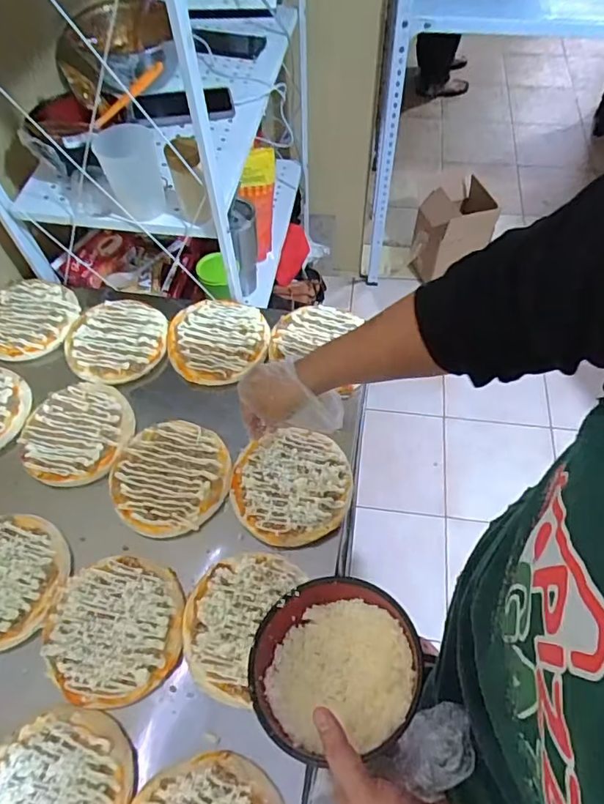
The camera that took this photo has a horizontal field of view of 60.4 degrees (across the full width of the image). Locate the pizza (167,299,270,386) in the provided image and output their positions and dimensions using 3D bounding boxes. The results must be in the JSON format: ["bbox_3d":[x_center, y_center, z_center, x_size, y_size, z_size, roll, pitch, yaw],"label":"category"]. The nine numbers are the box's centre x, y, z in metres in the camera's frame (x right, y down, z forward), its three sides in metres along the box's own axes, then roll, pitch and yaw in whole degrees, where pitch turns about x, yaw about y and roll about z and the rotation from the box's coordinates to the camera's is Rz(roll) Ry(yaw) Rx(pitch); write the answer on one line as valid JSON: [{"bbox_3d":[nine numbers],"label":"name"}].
[{"bbox_3d":[-0.123,-0.093,0.765,0.146,0.016,0.145,-6,58,0],"label":"pizza"}]

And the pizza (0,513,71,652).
[{"bbox_3d":[-0.344,0.202,0.592,0.140,0.019,0.147,-2,58,3],"label":"pizza"}]

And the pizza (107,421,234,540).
[{"bbox_3d":[-0.165,0.093,0.653,0.145,0.015,0.144,-2,58,3],"label":"pizza"}]

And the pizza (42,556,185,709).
[{"bbox_3d":[-0.202,0.243,0.562,0.145,0.020,0.144,-2,58,3],"label":"pizza"}]

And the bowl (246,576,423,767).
[{"bbox_3d":[0.028,0.229,0.456,0.141,0.054,0.131,-2,58,3],"label":"bowl"}]

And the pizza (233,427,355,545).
[{"bbox_3d":[-0.013,0.101,0.636,0.142,0.015,0.140,-4,58,1],"label":"pizza"}]

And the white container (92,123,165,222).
[{"bbox_3d":[-0.231,-0.316,0.711,0.074,0.107,0.064,-17,62,-8],"label":"white container"}]

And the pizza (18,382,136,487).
[{"bbox_3d":[-0.300,0.041,0.693,0.138,0.016,0.147,-2,58,3],"label":"pizza"}]

